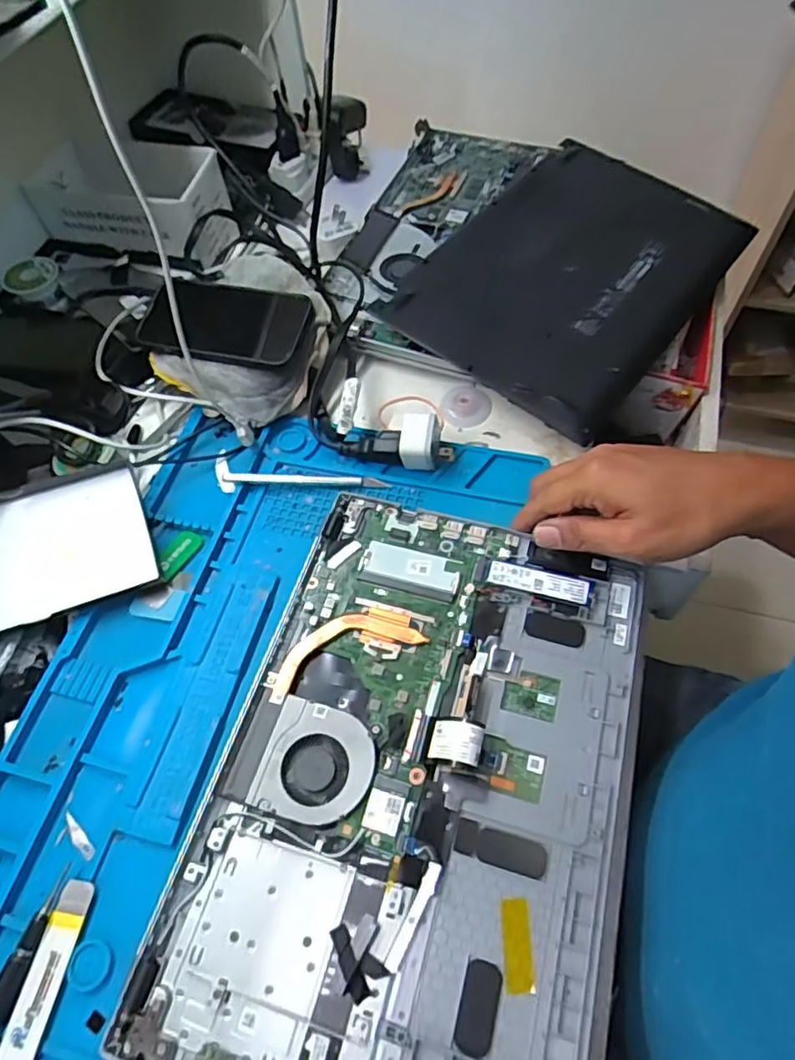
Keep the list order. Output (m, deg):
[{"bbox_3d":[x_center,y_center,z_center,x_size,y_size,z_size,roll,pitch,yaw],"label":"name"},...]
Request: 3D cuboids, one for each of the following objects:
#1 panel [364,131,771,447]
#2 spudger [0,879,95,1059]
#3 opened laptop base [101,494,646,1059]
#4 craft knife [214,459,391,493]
[{"bbox_3d":[0.170,-0.257,0.600,0.235,0.016,0.349,36,66,15],"label":"panel"},{"bbox_3d":[-0.197,0.258,0.332,0.019,0.005,0.116,8,60,8],"label":"spudger"},{"bbox_3d":[0.016,0.149,0.377,0.240,0.013,0.353,13,61,11],"label":"opened laptop base"},{"bbox_3d":[-0.085,-0.042,0.504,0.148,0.014,0.030,7,60,8],"label":"craft knife"}]

